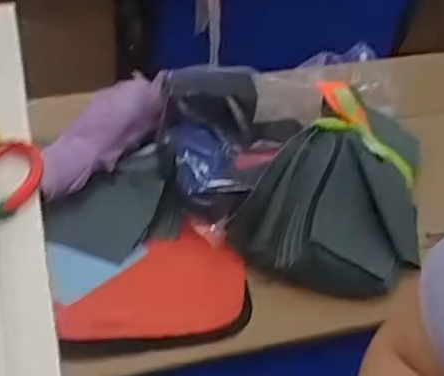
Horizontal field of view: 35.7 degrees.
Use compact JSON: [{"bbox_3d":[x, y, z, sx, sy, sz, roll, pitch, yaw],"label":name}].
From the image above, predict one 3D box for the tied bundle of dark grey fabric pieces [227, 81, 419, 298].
[{"bbox_3d":[0.159,-0.013,0.807,0.185,0.100,0.311,22,44,18],"label":"tied bundle of dark grey fabric pieces"}]

